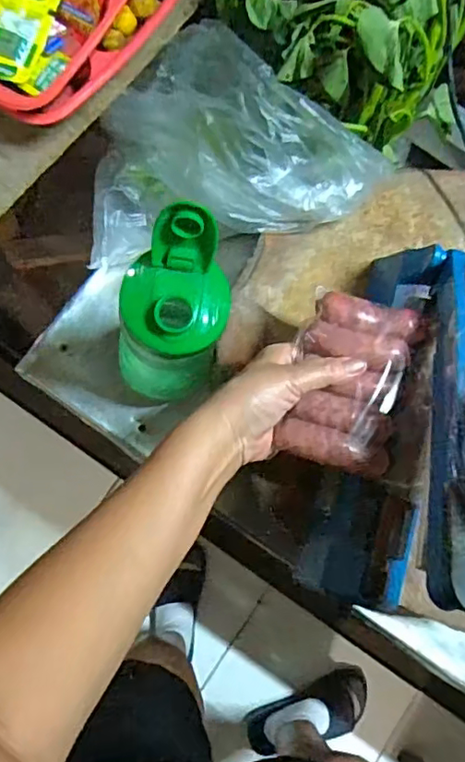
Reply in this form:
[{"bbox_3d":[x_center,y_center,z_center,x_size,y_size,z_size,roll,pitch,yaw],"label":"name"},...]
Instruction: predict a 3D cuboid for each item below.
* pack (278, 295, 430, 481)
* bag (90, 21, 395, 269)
[{"bbox_3d":[0.090,0.001,0.432,0.082,0.025,0.128,18,82,-4],"label":"pack"},{"bbox_3d":[-0.002,-0.217,0.525,0.264,0.127,0.172,-6,85,-6],"label":"bag"}]

